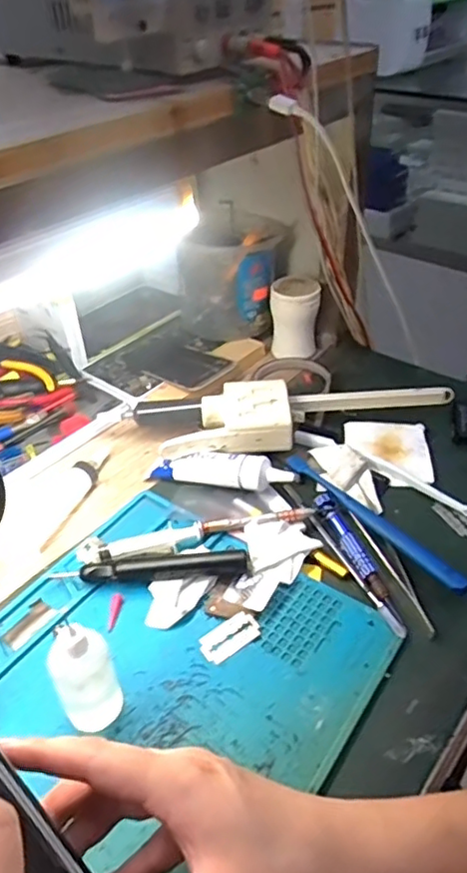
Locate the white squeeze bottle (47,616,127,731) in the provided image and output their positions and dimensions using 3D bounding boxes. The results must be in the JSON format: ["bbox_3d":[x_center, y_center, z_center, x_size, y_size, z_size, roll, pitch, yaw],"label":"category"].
[{"bbox_3d":[-0.089,0.137,0.368,0.035,0.085,0.034,-1,39,1],"label":"white squeeze bottle"}]

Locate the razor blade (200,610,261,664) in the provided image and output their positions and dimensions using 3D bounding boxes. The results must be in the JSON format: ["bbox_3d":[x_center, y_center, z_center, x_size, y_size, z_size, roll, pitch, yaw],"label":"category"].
[{"bbox_3d":[-0.003,0.140,0.430,0.042,0.004,0.023,-27,50,-23],"label":"razor blade"}]

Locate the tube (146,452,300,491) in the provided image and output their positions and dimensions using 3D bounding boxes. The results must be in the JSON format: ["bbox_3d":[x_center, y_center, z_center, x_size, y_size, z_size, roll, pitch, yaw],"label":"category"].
[{"bbox_3d":[-0.010,0.028,0.542,0.127,0.029,0.031,8,40,12],"label":"tube"}]

